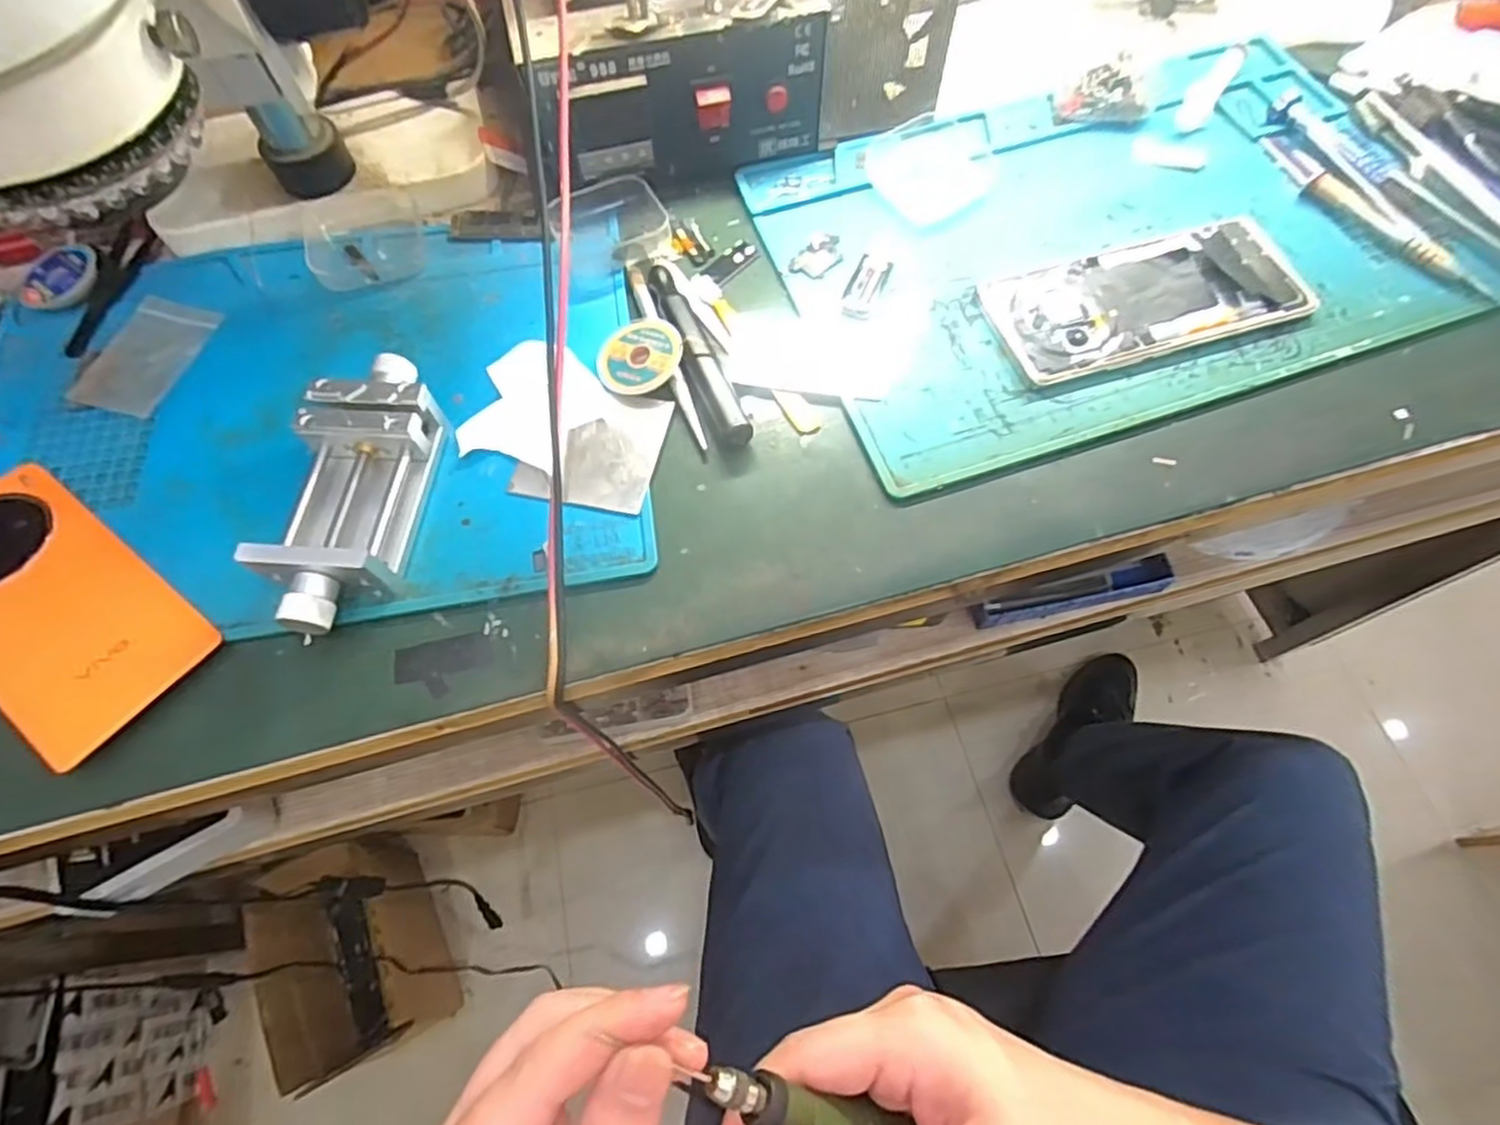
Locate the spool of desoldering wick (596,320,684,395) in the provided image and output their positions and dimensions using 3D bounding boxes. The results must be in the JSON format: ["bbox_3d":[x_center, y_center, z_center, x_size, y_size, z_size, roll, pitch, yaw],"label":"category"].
[{"bbox_3d":[-0.057,-0.107,0.364,0.043,0.015,0.041,-1,65,2],"label":"spool of desoldering wick"}]

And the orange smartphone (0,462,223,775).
[{"bbox_3d":[-0.318,0.018,0.317,0.155,0.012,0.073,34,70,16],"label":"orange smartphone"}]

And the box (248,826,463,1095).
[{"bbox_3d":[-0.472,0.475,0.855,0.142,0.213,0.216,-34,68,-13],"label":"box"}]

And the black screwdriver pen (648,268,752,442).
[{"bbox_3d":[-0.028,-0.111,0.370,0.015,0.012,0.123,-21,66,-8],"label":"black screwdriver pen"}]

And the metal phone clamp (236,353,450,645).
[{"bbox_3d":[-0.183,-0.035,0.327,0.053,0.032,0.138,4,65,4],"label":"metal phone clamp"}]

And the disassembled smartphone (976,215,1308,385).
[{"bbox_3d":[0.213,-0.142,0.376,0.167,0.012,0.071,-17,65,-6],"label":"disassembled smartphone"}]

